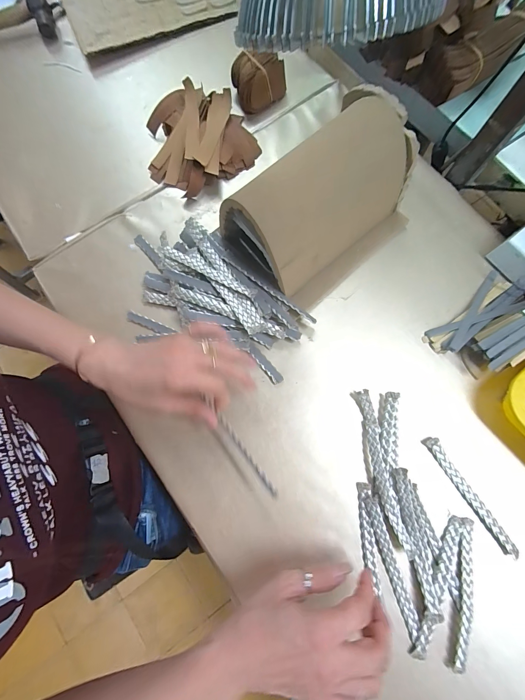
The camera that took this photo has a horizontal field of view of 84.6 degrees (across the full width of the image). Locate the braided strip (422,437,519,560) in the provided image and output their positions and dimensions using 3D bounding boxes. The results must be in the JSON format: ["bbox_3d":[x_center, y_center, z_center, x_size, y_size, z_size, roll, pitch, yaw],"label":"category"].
[{"bbox_3d":[0.224,0.155,0.311,0.013,0.006,0.137,-33,79,-6],"label":"braided strip"}]

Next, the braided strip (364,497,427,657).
[{"bbox_3d":[0.135,0.226,0.293,0.016,0.006,0.145,-15,77,-2],"label":"braided strip"}]

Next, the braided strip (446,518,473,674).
[{"bbox_3d":[0.201,0.242,0.287,0.013,0.007,0.133,14,78,5],"label":"braided strip"}]

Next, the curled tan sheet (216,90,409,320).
[{"bbox_3d":[0.069,-0.157,0.327,0.188,0.112,0.135,-42,80,-7],"label":"curled tan sheet"}]

